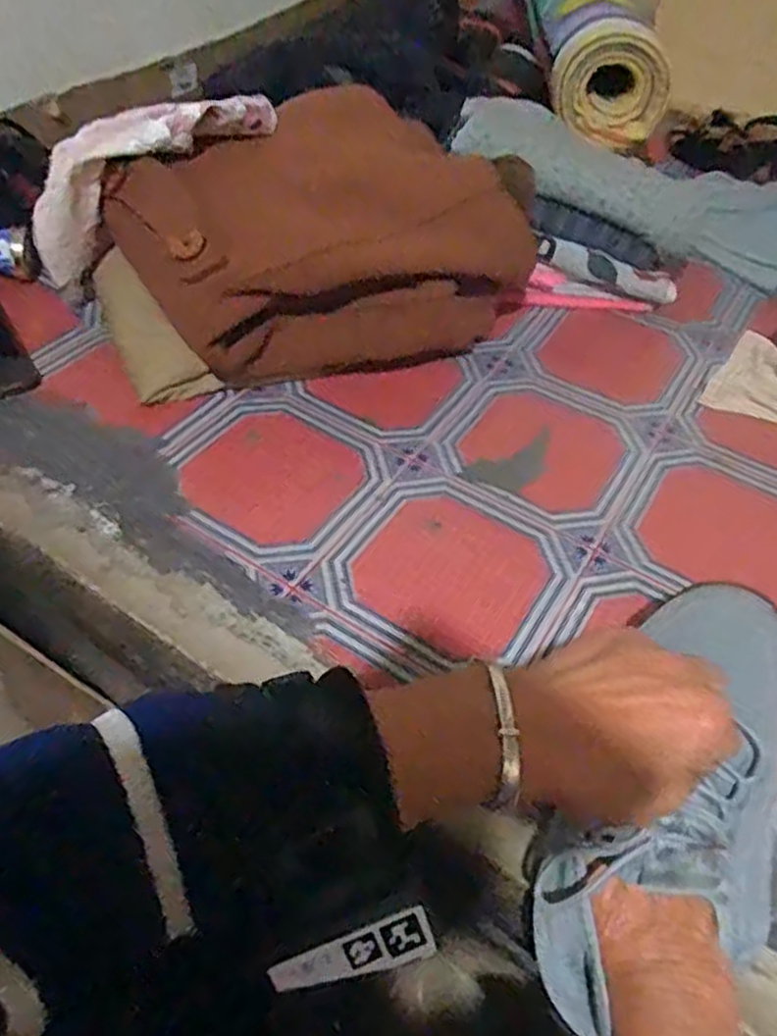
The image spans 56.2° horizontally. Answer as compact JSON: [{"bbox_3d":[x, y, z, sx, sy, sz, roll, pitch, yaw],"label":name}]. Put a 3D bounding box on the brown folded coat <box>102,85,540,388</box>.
[{"bbox_3d":[-0.044,-0.238,0.653,0.348,0.148,0.153,-17,54,-17],"label":"brown folded coat"}]

